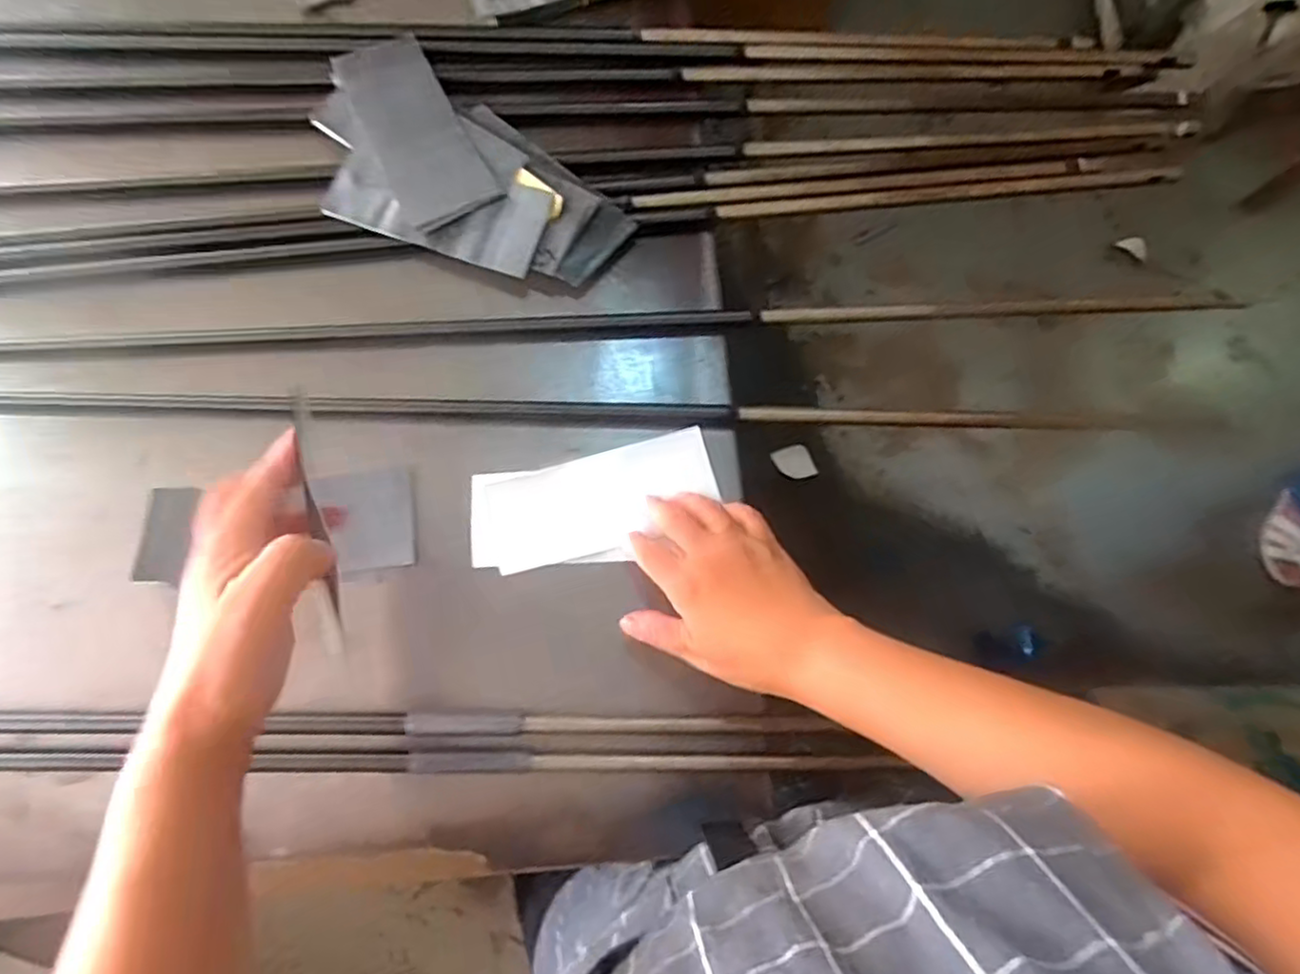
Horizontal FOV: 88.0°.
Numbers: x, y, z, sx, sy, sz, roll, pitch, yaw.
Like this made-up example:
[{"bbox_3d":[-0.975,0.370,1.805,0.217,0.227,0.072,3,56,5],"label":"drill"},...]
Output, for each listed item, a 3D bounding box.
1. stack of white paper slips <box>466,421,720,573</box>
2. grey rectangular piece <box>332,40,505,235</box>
[{"bbox_3d":[-0.038,0.013,0.471,0.170,0.007,0.074,-13,86,-3],"label":"stack of white paper slips"},{"bbox_3d":[-0.179,-0.272,0.511,0.069,0.005,0.160,-29,82,-7],"label":"grey rectangular piece"}]

